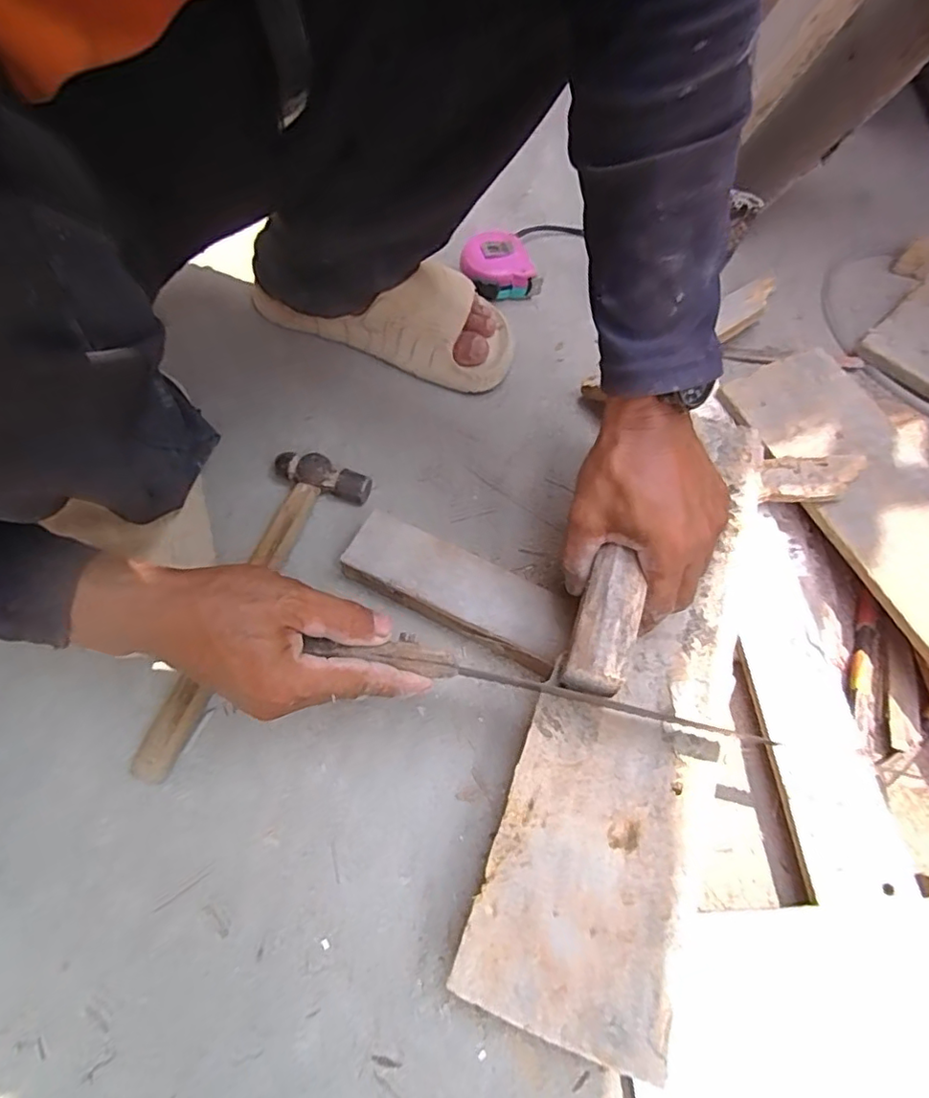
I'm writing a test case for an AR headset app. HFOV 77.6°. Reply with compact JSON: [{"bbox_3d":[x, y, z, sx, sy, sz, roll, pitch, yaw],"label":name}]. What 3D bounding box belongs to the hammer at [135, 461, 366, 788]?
[{"bbox_3d":[-0.165,0.050,0.479,0.083,0.035,0.289,15,63,5],"label":"hammer"}]

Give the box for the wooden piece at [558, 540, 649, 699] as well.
[{"bbox_3d":[0.088,0.044,0.360,0.035,0.021,0.091,15,72,7],"label":"wooden piece"}]

